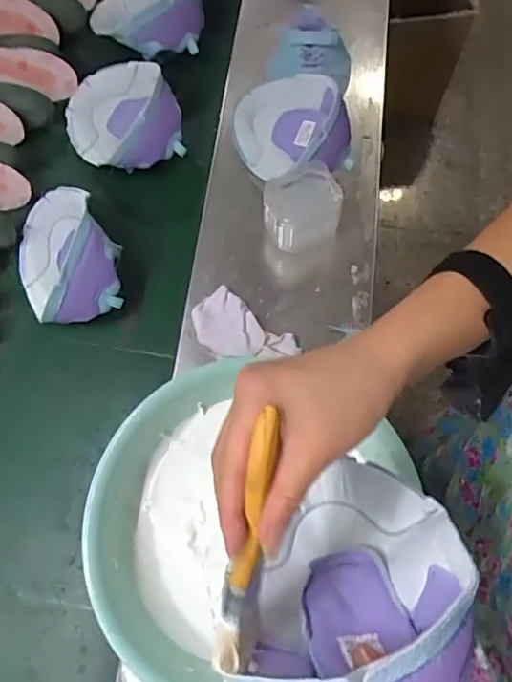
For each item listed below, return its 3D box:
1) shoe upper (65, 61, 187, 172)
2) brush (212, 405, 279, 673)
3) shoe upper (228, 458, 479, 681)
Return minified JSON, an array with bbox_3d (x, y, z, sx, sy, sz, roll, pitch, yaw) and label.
[{"bbox_3d":[-0.198,-0.335,0.774,0.160,0.064,0.175,-1,71,2],"label":"shoe upper"},{"bbox_3d":[-0.006,0.109,0.287,0.015,0.009,0.147,11,101,6],"label":"brush"},{"bbox_3d":[0.064,0.159,0.342,0.117,0.151,0.154,32,75,12],"label":"shoe upper"}]

